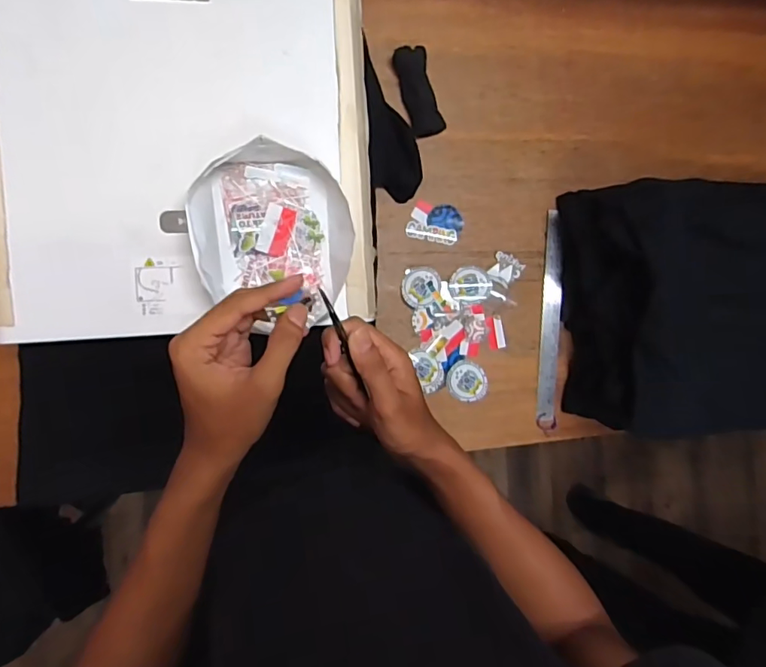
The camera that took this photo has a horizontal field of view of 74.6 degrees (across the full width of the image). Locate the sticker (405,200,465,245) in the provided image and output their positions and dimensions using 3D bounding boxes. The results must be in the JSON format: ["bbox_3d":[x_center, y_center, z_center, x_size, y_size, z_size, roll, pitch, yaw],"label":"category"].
[{"bbox_3d":[0.080,-0.168,0.765,0.083,0.004,0.057,9,89,-8],"label":"sticker"}]

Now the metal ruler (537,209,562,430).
[{"bbox_3d":[0.265,-0.021,0.789,0.031,0.006,0.334,3,90,-8],"label":"metal ruler"}]

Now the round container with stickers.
[{"bbox_3d":[-0.115,-0.103,0.536,0.157,0.050,0.185,-12,92,-8],"label":"round container with stickers"}]

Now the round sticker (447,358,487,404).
[{"bbox_3d":[0.128,0.072,0.764,0.060,0.006,0.063,-6,91,-8],"label":"round sticker"}]

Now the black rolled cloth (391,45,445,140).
[{"bbox_3d":[0.054,-0.359,0.752,0.050,0.025,0.128,-15,92,-8],"label":"black rolled cloth"}]

